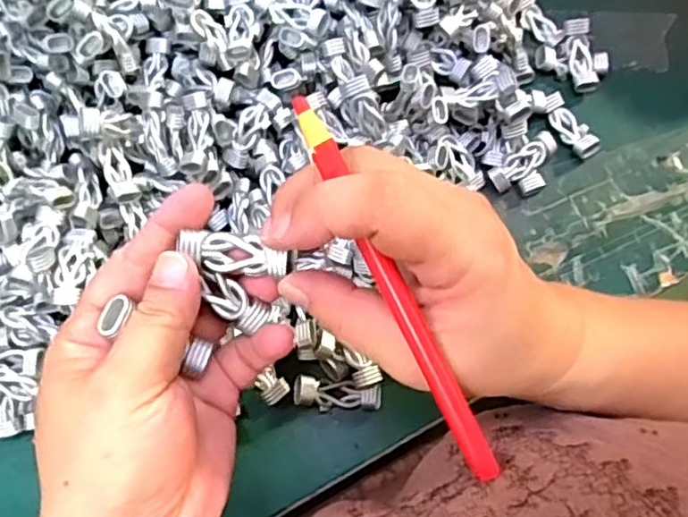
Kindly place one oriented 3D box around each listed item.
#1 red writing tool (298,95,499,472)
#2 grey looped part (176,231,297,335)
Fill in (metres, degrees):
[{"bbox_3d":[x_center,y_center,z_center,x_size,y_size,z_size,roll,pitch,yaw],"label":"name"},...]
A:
[{"bbox_3d":[0.018,0.012,0.215,0.010,0.004,0.143,-28,98,-9],"label":"red writing tool"},{"bbox_3d":[-0.041,0.008,0.248,0.038,0.013,0.034,16,108,-3],"label":"grey looped part"}]

